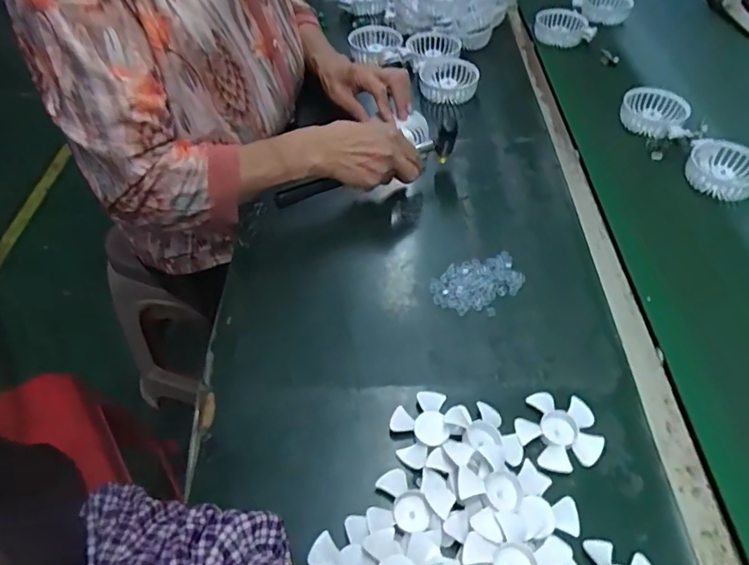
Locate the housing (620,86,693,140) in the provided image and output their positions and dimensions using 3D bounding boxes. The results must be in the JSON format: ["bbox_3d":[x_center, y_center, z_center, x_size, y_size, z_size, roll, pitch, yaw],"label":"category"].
[{"bbox_3d":[0.415,-0.249,0.755,0.096,0.034,0.097,21,54,16],"label":"housing"}]

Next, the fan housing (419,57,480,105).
[{"bbox_3d":[0.118,-0.320,0.807,0.089,0.035,0.091,9,51,7],"label":"fan housing"}]

